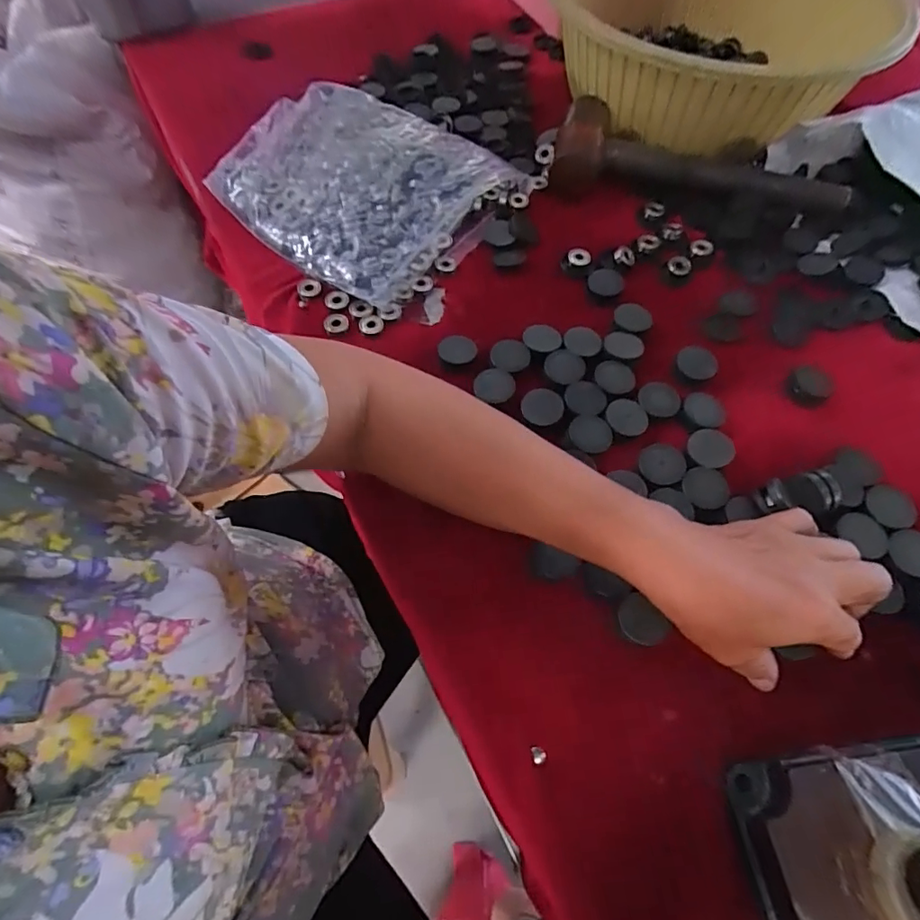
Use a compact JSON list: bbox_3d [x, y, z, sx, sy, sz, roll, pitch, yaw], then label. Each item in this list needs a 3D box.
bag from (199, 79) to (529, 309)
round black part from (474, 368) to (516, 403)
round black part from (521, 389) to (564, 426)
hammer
[{"bbox_3d":[-0.108,-0.294,0.546,0.275,0.045,0.239,35,65,17],"label":"bag"},{"bbox_3d":[0.028,-0.061,0.424,0.032,0.004,0.033,1,60,-1],"label":"round black part"},{"bbox_3d":[0.065,-0.042,0.411,0.032,0.006,0.034,1,60,-1],"label":"round black part"},{"bbox_3d":[0.246,-0.321,0.546,0.300,0.060,0.104,7,62,2],"label":"hammer"}]

